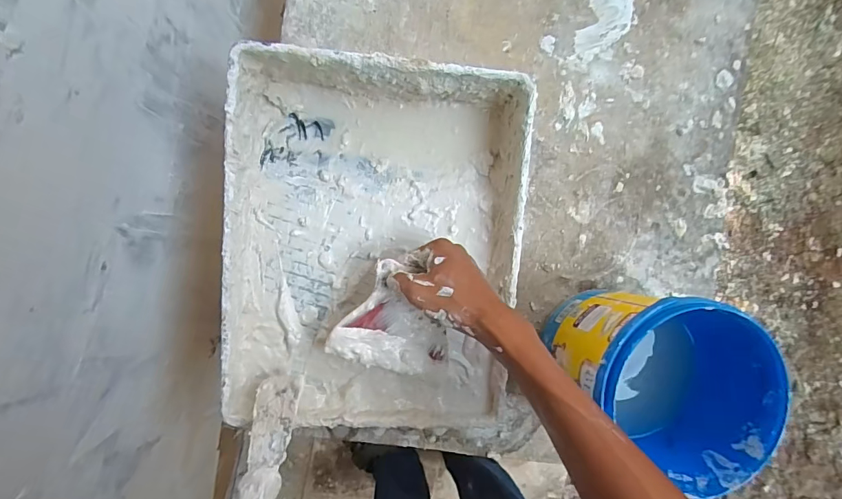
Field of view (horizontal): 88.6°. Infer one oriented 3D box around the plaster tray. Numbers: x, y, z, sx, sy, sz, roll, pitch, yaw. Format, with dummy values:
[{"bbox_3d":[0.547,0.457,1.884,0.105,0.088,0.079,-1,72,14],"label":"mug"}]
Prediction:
[{"bbox_3d":[-0.042,-0.001,0.443,0.276,0.100,0.348,4,91,-4],"label":"plaster tray"}]

